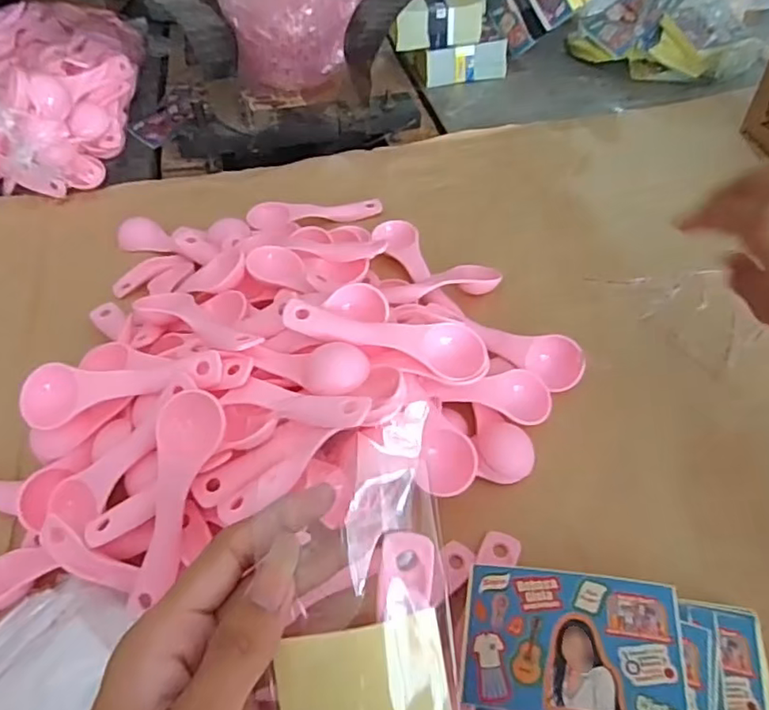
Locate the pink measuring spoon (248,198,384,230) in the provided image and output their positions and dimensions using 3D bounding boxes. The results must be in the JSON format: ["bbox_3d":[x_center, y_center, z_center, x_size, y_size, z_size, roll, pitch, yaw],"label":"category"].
[{"bbox_3d":[-0.058,-0.122,0.492,0.112,0.012,0.040,-12,50,-8],"label":"pink measuring spoon"}]

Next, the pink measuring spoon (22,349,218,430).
[{"bbox_3d":[-0.142,0.019,0.314,0.110,0.021,0.031,-1,50,1],"label":"pink measuring spoon"}]

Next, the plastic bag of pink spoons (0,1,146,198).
[{"bbox_3d":[-0.336,-0.280,0.588,0.163,0.080,0.299,-13,50,-8],"label":"plastic bag of pink spoons"}]

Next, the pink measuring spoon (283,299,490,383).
[{"bbox_3d":[0.001,-0.008,0.318,0.111,0.021,0.034,4,50,5],"label":"pink measuring spoon"}]

